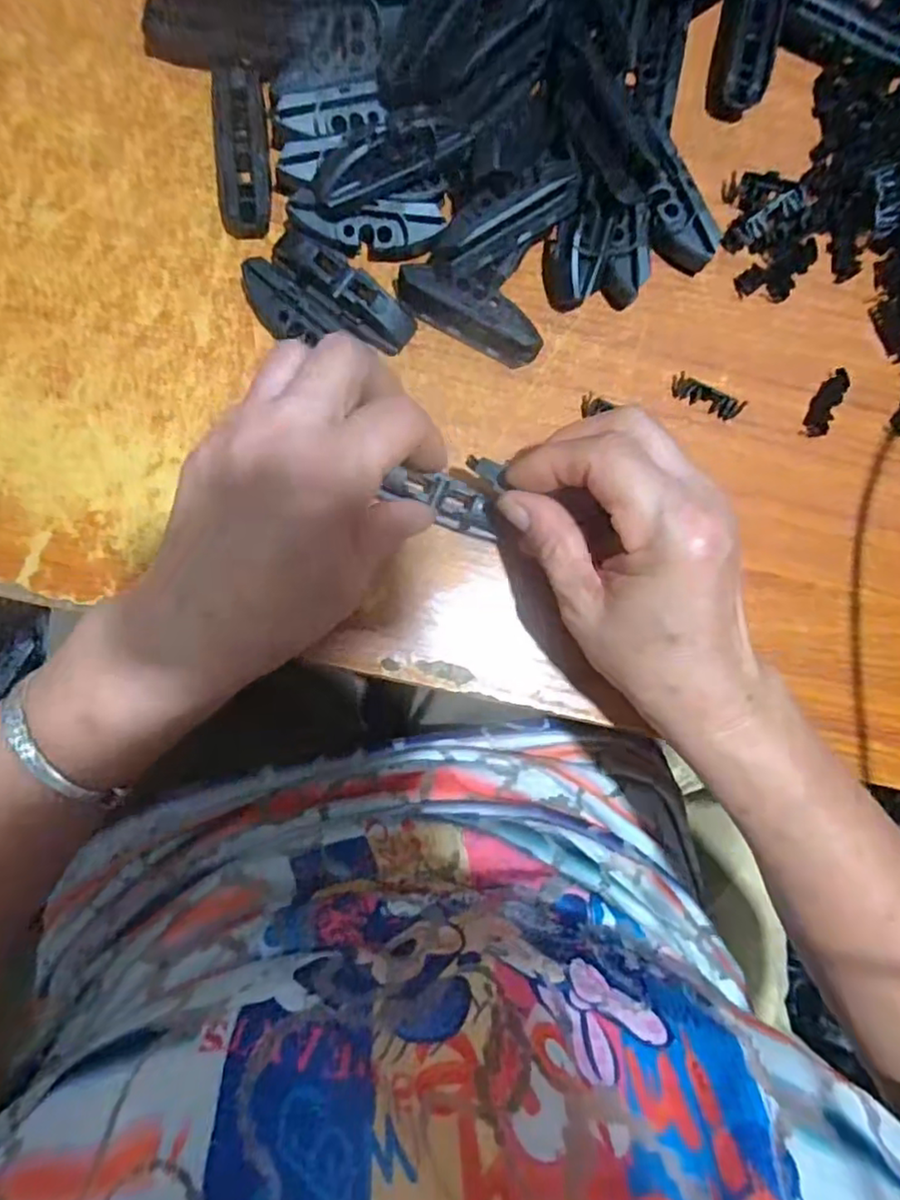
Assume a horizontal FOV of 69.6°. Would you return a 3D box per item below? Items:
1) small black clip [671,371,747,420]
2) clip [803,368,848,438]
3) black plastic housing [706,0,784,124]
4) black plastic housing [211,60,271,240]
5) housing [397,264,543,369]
[{"bbox_3d":[0.127,-0.100,0.320,0.036,0.007,0.012,24,86,-5],"label":"small black clip"},{"bbox_3d":[0.189,-0.098,0.326,0.013,0.007,0.035,29,86,-5],"label":"clip"},{"bbox_3d":[0.147,-0.281,0.321,0.025,0.016,0.082,10,88,-6],"label":"black plastic housing"},{"bbox_3d":[-0.095,-0.207,0.297,0.024,0.015,0.073,-3,89,-7],"label":"black plastic housing"},{"bbox_3d":[0.010,-0.135,0.301,0.069,0.024,0.022,26,86,-5],"label":"housing"}]

